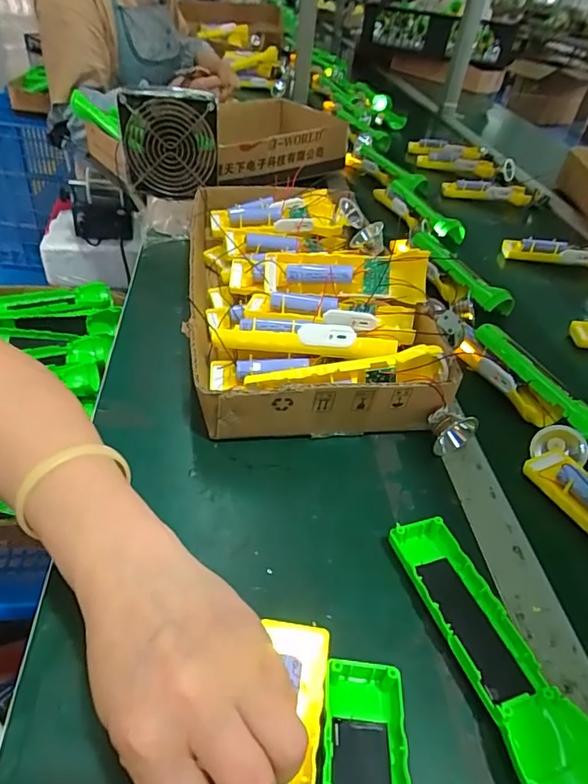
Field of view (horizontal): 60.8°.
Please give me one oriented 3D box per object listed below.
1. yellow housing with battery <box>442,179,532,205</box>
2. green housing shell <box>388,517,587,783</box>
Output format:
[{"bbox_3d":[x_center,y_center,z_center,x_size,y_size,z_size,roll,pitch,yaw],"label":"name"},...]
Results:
[{"bbox_3d":[0.372,-0.385,0.968,0.169,0.040,0.031,14,42,8],"label":"yellow housing with battery"},{"bbox_3d":[0.114,0.151,0.308,0.048,0.025,0.162,-9,43,-16],"label":"green housing shell"}]

